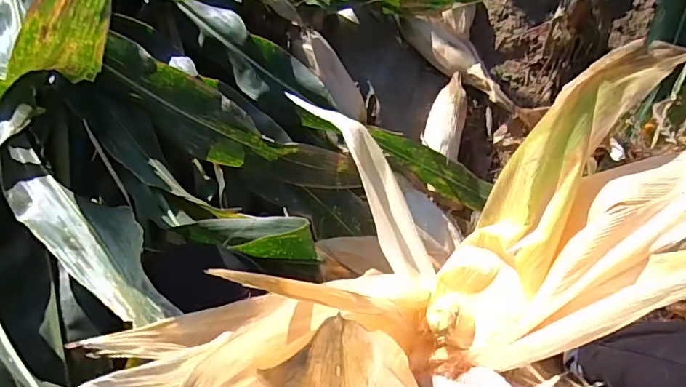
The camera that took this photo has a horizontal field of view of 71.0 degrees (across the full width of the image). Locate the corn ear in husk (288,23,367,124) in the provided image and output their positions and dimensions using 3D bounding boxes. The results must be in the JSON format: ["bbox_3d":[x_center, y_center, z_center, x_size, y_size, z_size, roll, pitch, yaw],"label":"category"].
[{"bbox_3d":[-0.024,-0.225,0.926,0.079,0.065,0.203,-34,69,-12],"label":"corn ear in husk"}]

